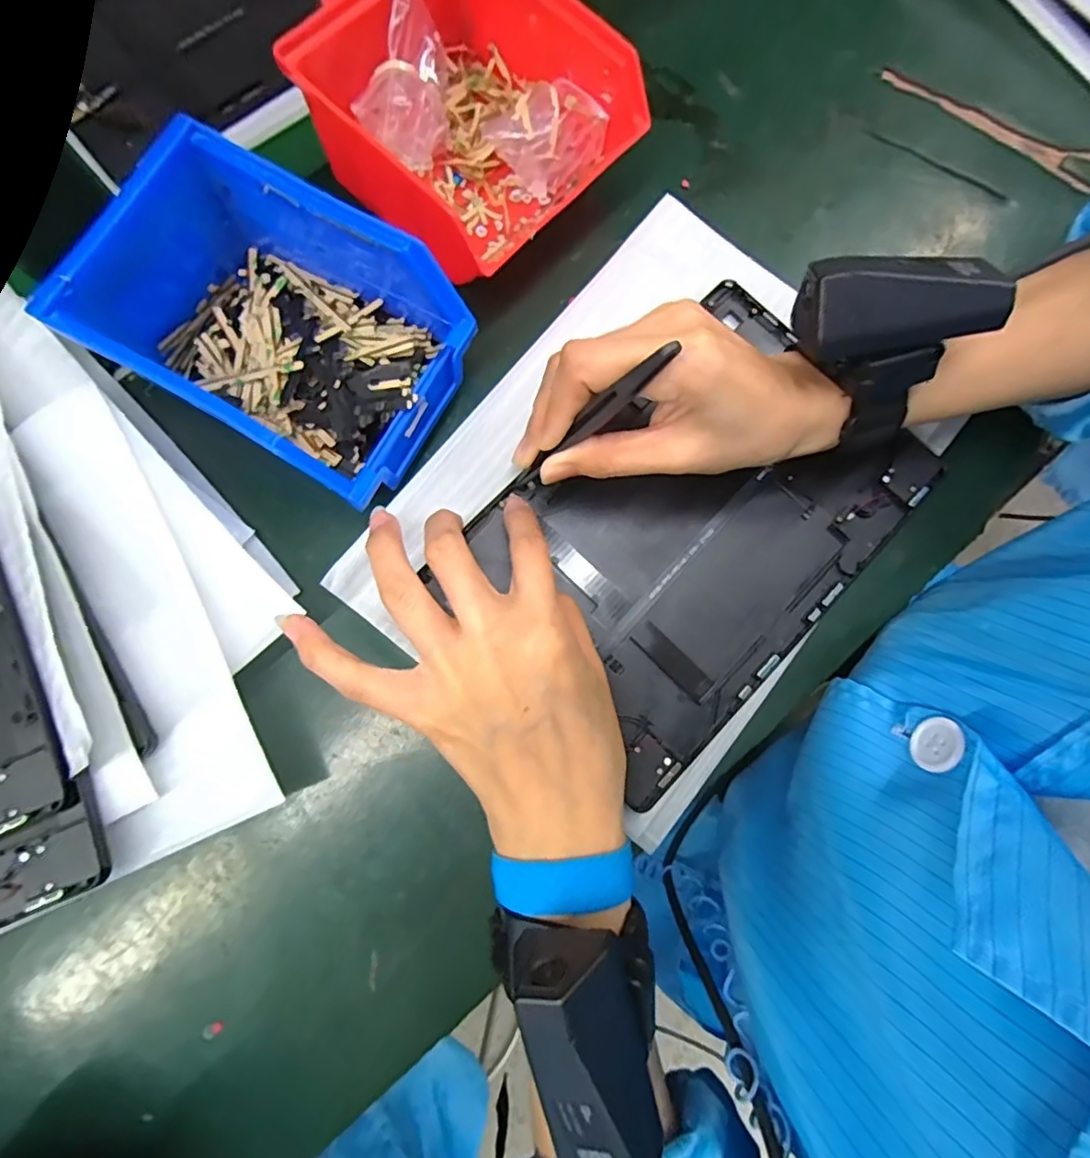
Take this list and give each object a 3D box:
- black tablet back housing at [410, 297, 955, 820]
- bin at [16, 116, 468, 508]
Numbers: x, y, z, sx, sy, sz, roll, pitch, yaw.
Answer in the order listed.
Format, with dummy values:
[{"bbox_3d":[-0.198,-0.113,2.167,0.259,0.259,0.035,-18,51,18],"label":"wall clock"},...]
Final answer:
[{"bbox_3d":[0.078,-0.029,0.283,0.218,0.008,0.152,-43,83,-7],"label":"black tablet back housing"},{"bbox_3d":[-0.120,-0.109,0.258,0.145,0.077,0.109,28,81,5],"label":"bin"}]

